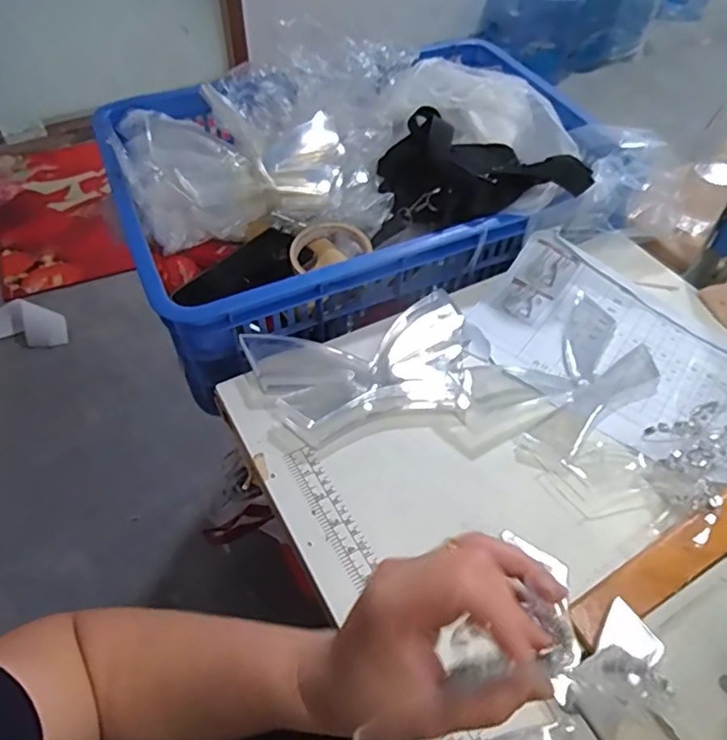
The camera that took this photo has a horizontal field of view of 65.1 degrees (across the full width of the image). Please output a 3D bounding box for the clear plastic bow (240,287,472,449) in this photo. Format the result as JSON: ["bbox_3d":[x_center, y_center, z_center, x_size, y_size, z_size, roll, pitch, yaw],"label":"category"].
[{"bbox_3d":[0.004,-0.007,0.550,0.213,0.024,0.136,-13,54,-11],"label":"clear plastic bow"}]

